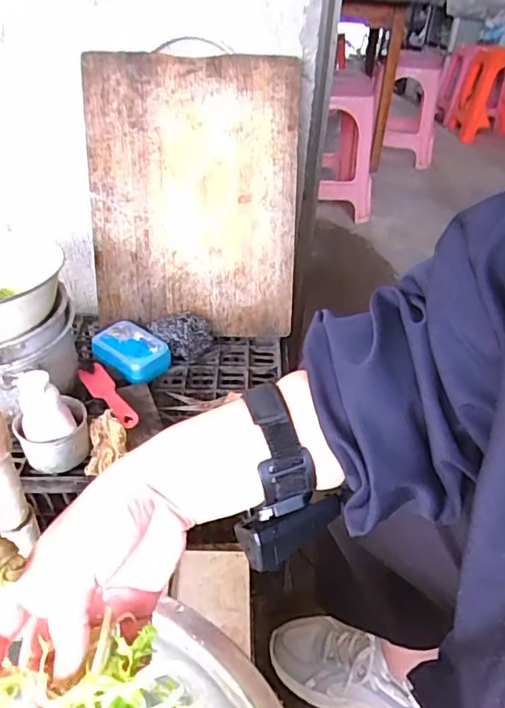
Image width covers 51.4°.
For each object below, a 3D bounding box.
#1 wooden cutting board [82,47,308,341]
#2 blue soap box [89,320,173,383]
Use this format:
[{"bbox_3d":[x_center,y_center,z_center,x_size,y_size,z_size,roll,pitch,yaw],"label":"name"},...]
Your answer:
[{"bbox_3d":[-0.087,-0.227,0.784,0.300,0.388,0.031,1,15,-3],"label":"wooden cutting board"},{"bbox_3d":[-0.183,0.001,0.780,0.111,0.046,0.080,31,44,33],"label":"blue soap box"}]

